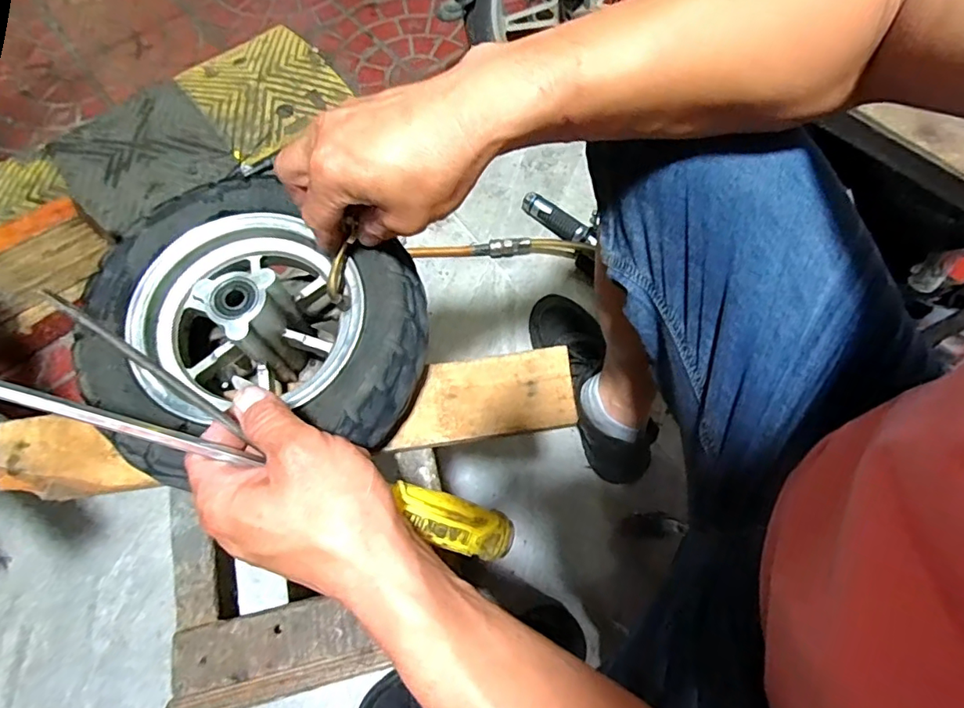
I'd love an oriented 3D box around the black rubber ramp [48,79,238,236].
[{"bbox_3d":[-0.614,-0.363,0.955,0.254,0.049,0.286,-37,71,-12],"label":"black rubber ramp"}]

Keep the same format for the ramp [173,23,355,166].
[{"bbox_3d":[-0.413,-0.503,1.008,0.246,0.053,0.285,-37,71,-12],"label":"ramp"}]

